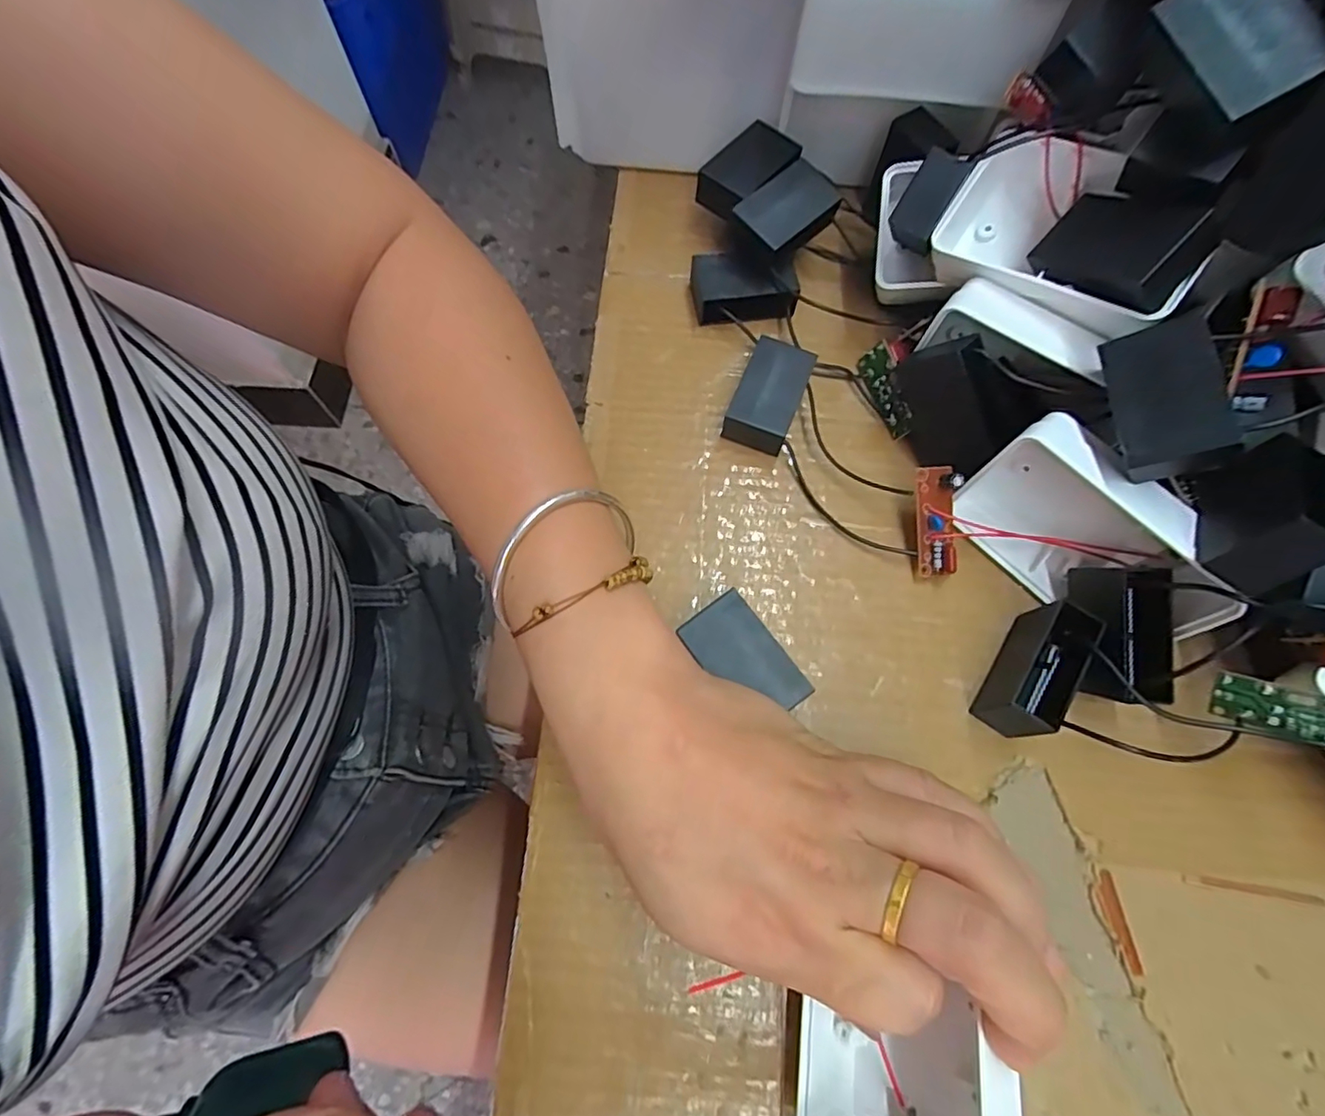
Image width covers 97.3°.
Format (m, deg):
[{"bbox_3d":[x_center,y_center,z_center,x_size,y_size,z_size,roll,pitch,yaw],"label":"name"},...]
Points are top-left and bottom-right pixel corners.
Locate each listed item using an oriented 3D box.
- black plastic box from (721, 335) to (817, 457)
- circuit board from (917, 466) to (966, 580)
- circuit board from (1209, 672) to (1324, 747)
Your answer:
[{"bbox_3d":[0.048,-0.073,0.263,0.028,0.017,0.048,22,71,7],"label":"black plastic box"},{"bbox_3d":[0.111,-0.015,0.236,0.015,0.012,0.044,0,91,-1],"label":"circuit board"},{"bbox_3d":[0.206,0.051,0.187,0.004,0.043,0.016,1,100,-36],"label":"circuit board"}]

